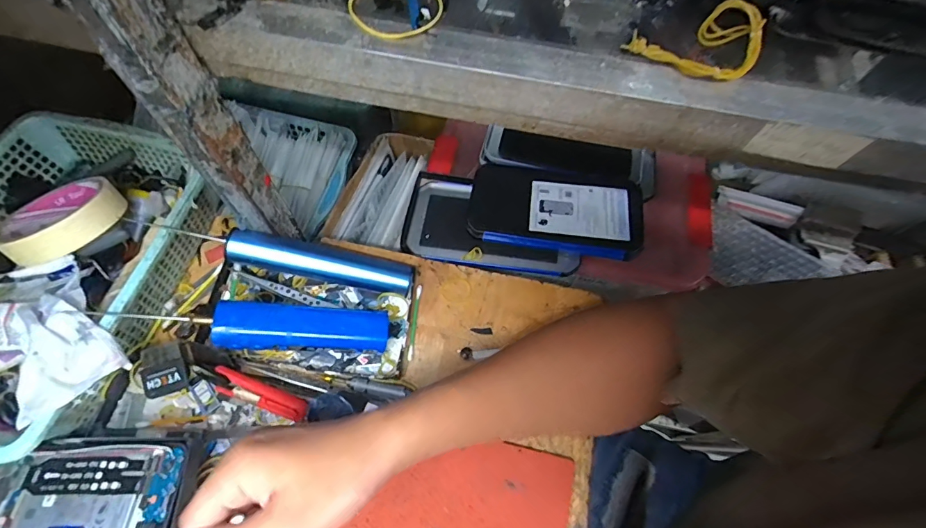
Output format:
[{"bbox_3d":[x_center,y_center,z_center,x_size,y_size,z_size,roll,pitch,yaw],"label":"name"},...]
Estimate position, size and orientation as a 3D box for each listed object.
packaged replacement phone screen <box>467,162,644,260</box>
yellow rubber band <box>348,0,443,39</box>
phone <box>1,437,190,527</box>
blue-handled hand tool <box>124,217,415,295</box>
[{"bbox_3d":[0.097,-0.057,0.461,0.176,0.022,0.094,11,65,3],"label":"packaged replacement phone screen"},{"bbox_3d":[-0.037,-0.143,0.241,0.052,0.004,0.049,1,65,-2],"label":"yellow rubber band"},{"bbox_3d":[-0.253,0.173,0.299,0.109,0.013,0.097,-1,65,-2],"label":"phone"},{"bbox_3d":[-0.155,-0.010,0.388,0.220,0.034,0.039,13,64,-14],"label":"blue-handled hand tool"}]

